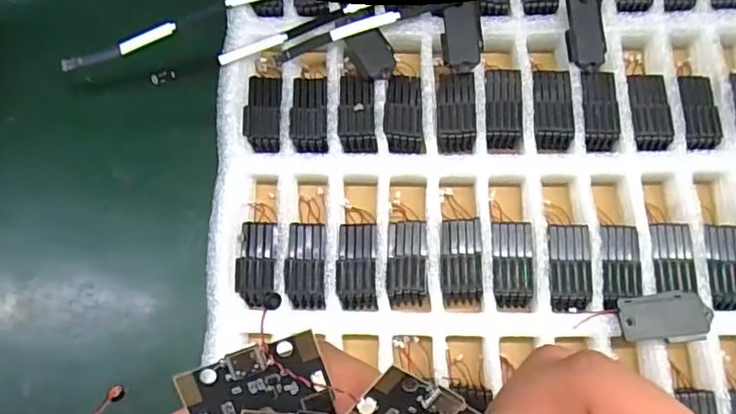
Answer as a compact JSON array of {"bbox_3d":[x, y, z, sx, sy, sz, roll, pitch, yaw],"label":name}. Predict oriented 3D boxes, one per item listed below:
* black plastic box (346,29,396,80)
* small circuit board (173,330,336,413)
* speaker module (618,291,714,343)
[{"bbox_3d":[0.003,-0.080,0.293,0.019,0.004,0.028,-27,76,-7],"label":"black plastic box"},{"bbox_3d":[-0.028,0.046,0.139,0.035,0.004,0.021,-14,98,-5],"label":"small circuit board"},{"bbox_3d":[0.134,0.051,0.252,0.040,0.011,0.021,-4,74,0],"label":"speaker module"}]

